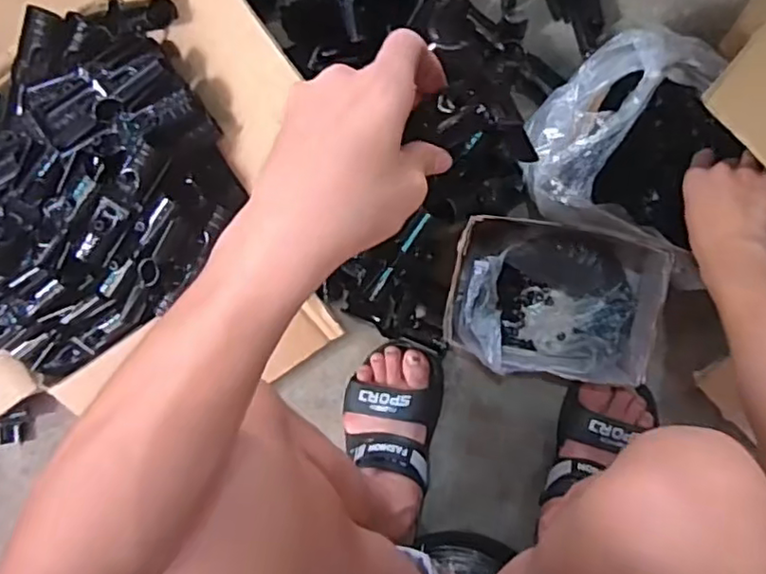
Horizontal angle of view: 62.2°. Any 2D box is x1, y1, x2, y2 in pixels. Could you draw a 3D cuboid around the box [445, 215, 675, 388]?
[{"bbox_3d":[0.179,0.010,0.674,0.210,0.110,0.155,8,96,8],"label":"box"}]

